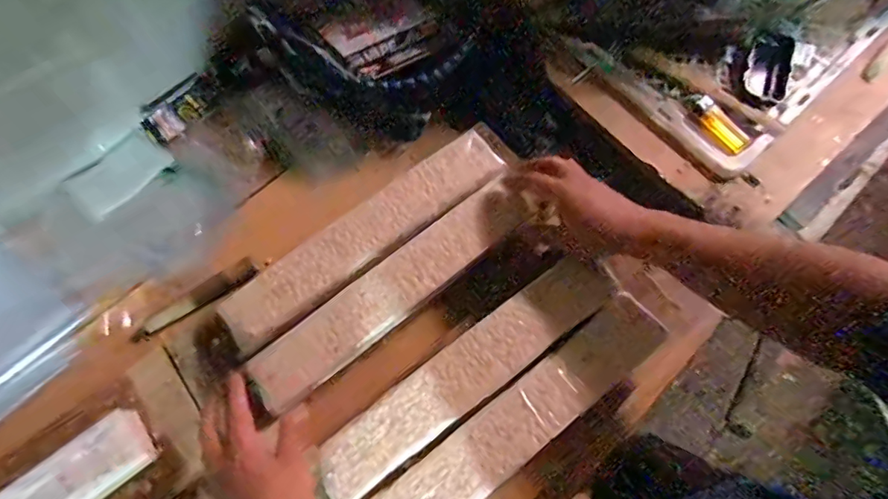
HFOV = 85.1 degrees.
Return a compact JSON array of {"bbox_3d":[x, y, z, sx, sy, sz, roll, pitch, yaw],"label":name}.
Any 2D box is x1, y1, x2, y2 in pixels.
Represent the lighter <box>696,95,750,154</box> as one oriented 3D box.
[{"bbox_3d":[0.351,-0.157,0.615,0.028,0.016,0.080,-39,75,-9],"label":"lighter"}]

